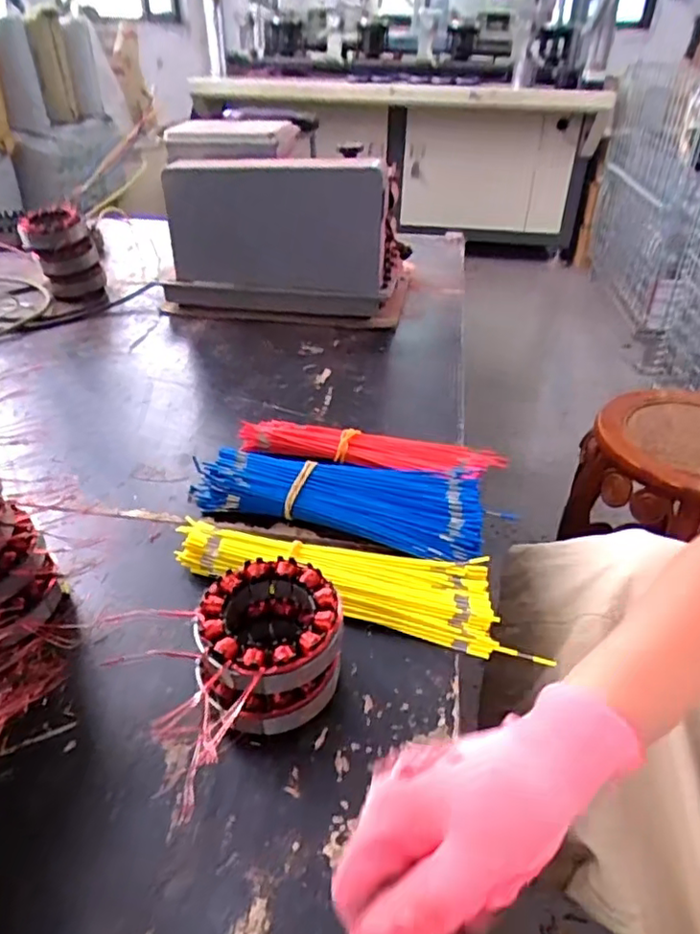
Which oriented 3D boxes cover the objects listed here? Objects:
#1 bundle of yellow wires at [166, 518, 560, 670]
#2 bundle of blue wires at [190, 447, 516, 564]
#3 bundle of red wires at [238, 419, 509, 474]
[{"bbox_3d":[0.000,0.081,0.471,0.270,0.023,0.071,12,37,14],"label":"bundle of yellow wires"},{"bbox_3d":[-0.006,0.026,0.539,0.245,0.037,0.092,11,36,13],"label":"bundle of blue wires"},{"bbox_3d":[0.018,-0.015,0.607,0.254,0.023,0.053,9,36,10],"label":"bundle of red wires"}]

